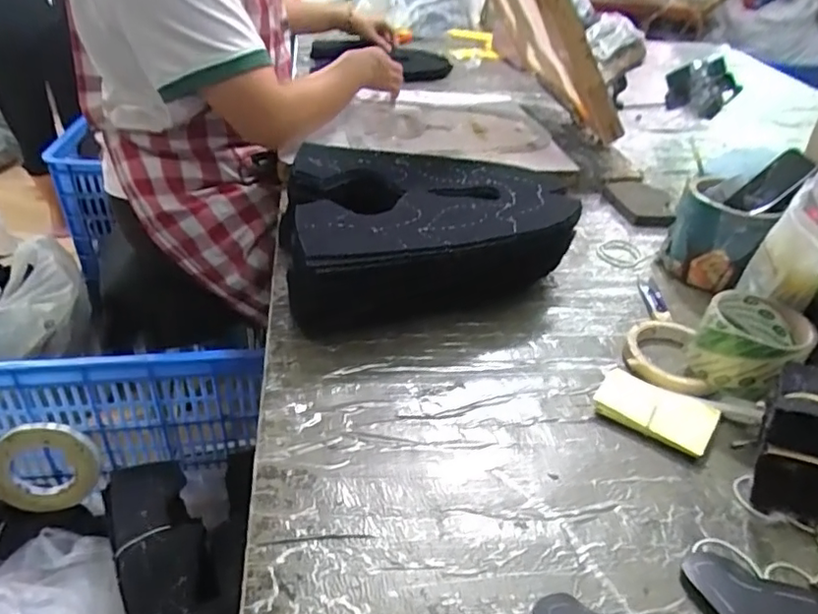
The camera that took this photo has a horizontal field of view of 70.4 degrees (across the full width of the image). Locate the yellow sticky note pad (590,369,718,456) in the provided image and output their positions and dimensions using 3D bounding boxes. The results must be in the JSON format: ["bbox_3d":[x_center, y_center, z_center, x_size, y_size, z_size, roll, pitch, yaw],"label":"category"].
[{"bbox_3d":[0.209,0.090,0.498,0.093,0.021,0.045,25,40,25],"label":"yellow sticky note pad"}]

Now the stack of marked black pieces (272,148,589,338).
[{"bbox_3d":[0.011,-0.088,0.644,0.311,0.108,0.227,-9,38,-19],"label":"stack of marked black pieces"}]

